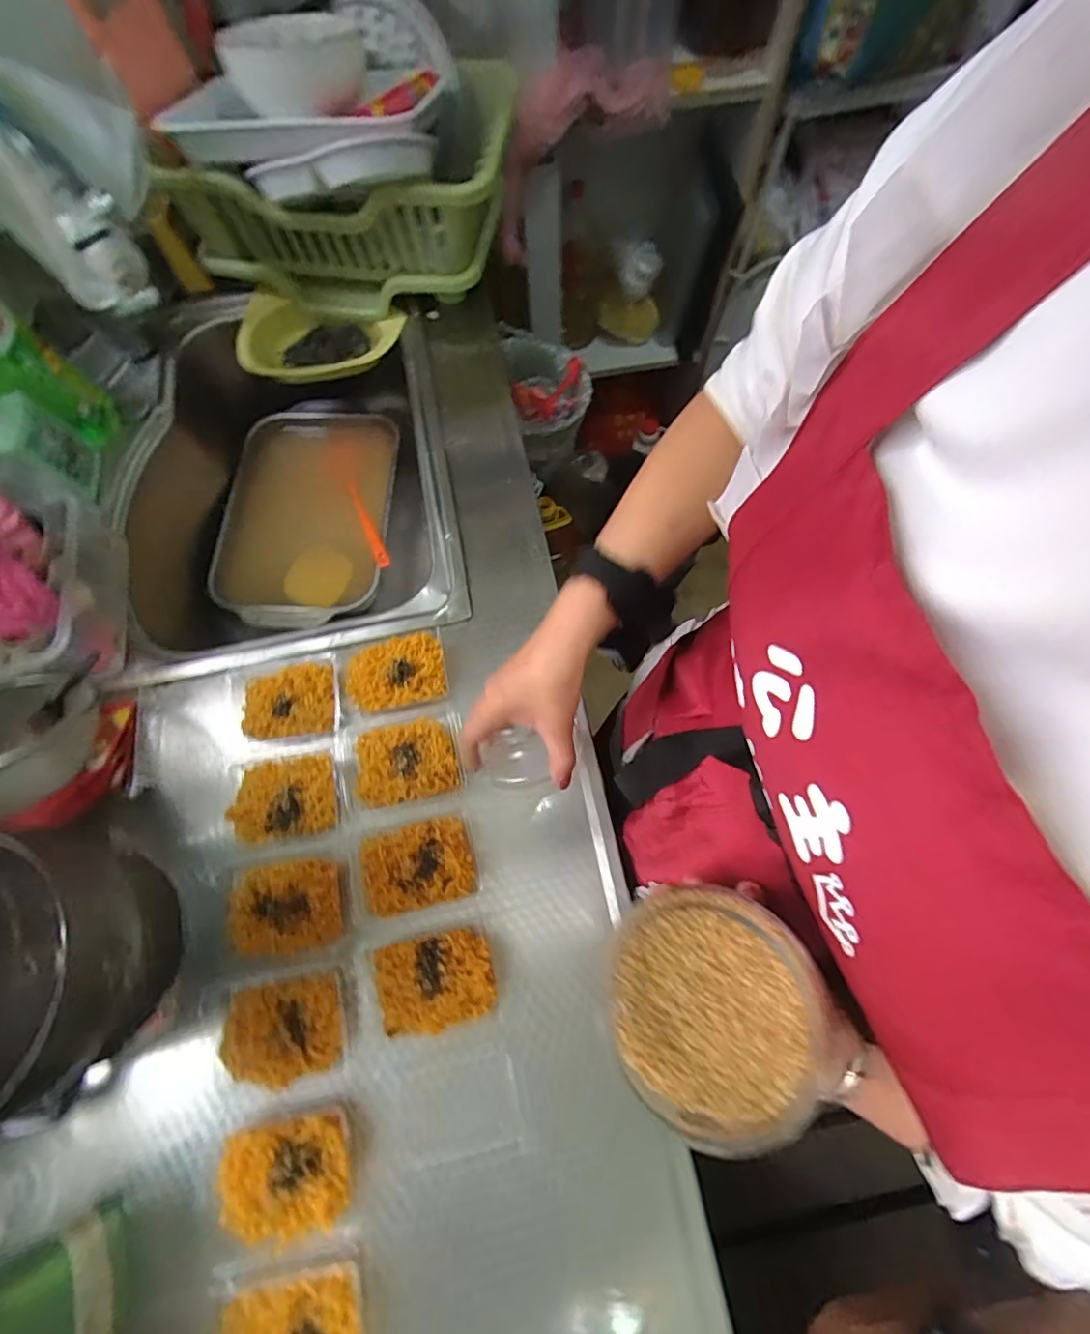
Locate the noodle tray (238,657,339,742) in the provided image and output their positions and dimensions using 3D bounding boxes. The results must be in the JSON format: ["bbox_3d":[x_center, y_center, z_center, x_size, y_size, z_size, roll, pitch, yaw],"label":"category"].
[{"bbox_3d":[-0.263,0.034,0.549,0.102,0.029,0.082,-10,70,-1],"label":"noodle tray"}]

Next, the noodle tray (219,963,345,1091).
[{"bbox_3d":[-0.215,0.296,0.443,0.098,0.018,0.075,-10,70,-1],"label":"noodle tray"}]

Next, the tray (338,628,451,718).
[{"bbox_3d":[-0.158,0.004,0.557,0.108,0.024,0.087,-14,70,-3],"label":"tray"}]

